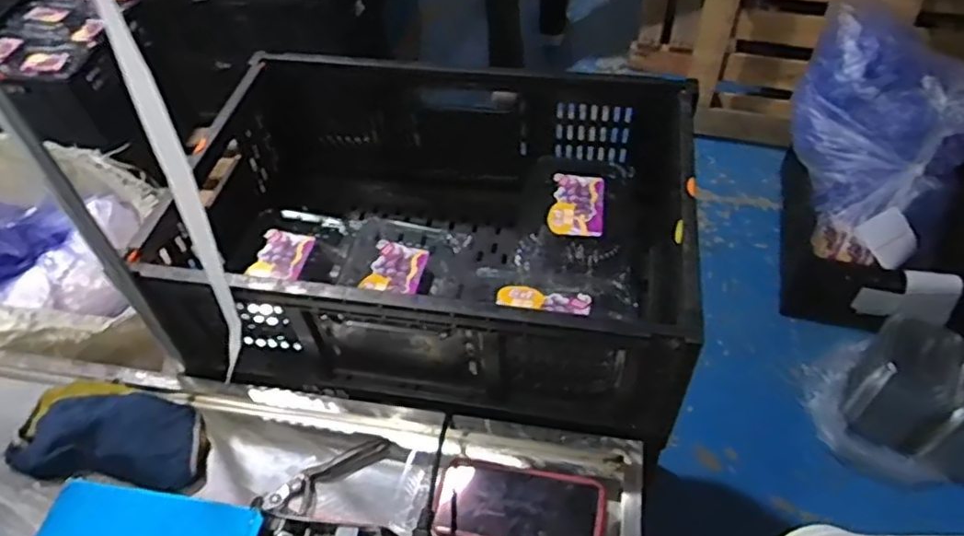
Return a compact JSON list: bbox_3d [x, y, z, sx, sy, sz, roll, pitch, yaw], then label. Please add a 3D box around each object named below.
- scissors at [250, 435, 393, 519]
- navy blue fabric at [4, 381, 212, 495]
[{"bbox_3d":[-0.166,0.224,0.706,0.146,0.023,0.035,-28,54,-18],"label":"scissors"},{"bbox_3d":[-0.412,0.178,0.732,0.224,0.048,0.111,5,50,8],"label":"navy blue fabric"}]

